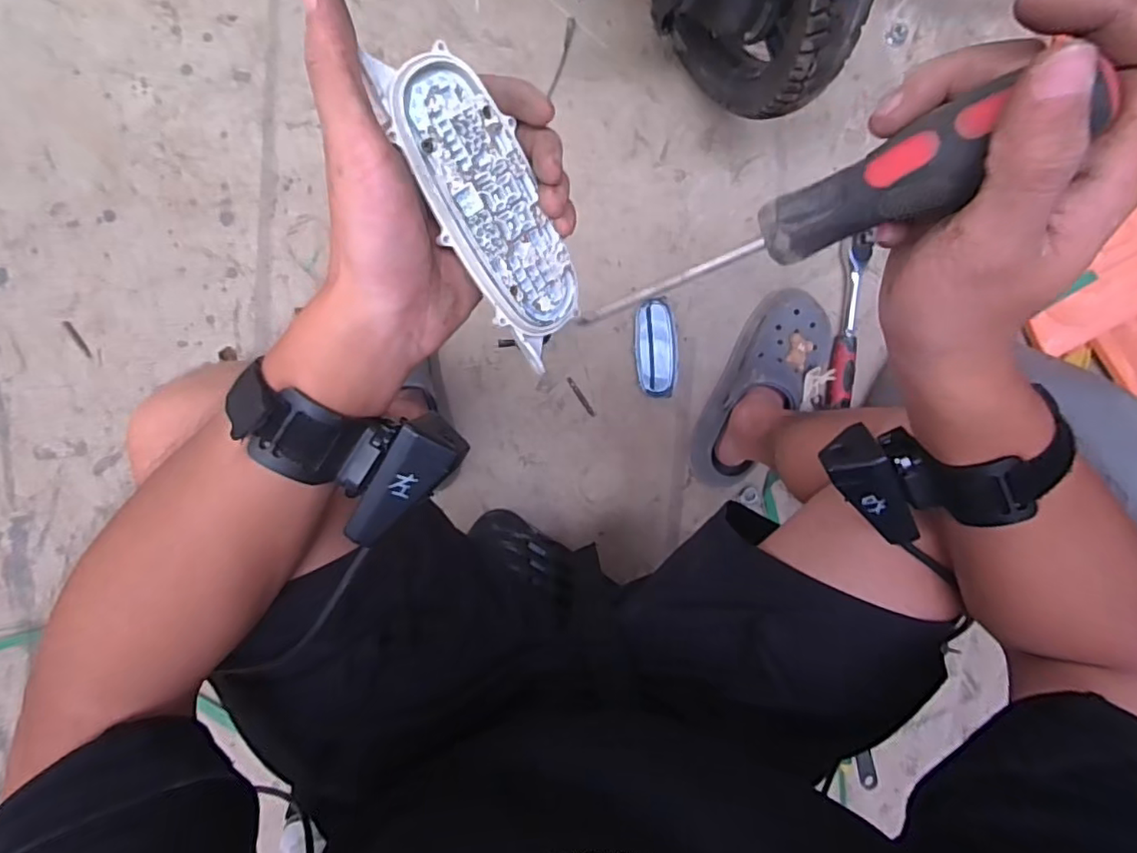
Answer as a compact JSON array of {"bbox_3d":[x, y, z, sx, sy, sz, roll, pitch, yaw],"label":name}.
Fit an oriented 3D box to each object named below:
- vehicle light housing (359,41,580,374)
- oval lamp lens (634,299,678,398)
[{"bbox_3d":[-0.034,-0.096,0.267,0.045,0.016,0.135,-29,116,-1],"label":"vehicle light housing"},{"bbox_3d":[0.119,-0.104,0.789,0.058,0.007,0.127,0,94,-6],"label":"oval lamp lens"}]

